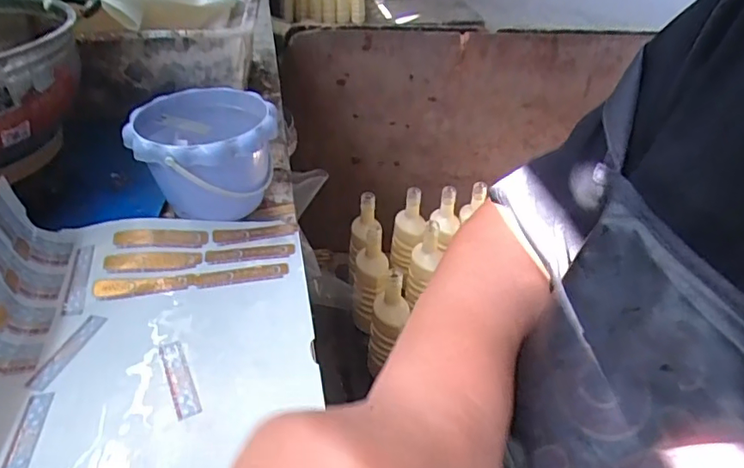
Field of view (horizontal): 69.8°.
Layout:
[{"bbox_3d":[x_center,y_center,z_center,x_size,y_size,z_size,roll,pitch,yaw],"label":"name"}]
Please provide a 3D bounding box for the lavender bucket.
[{"bbox_3d":[-0.184,-0.081,0.608,0.149,0.115,0.156,1,37,-1],"label":"lavender bucket"}]

